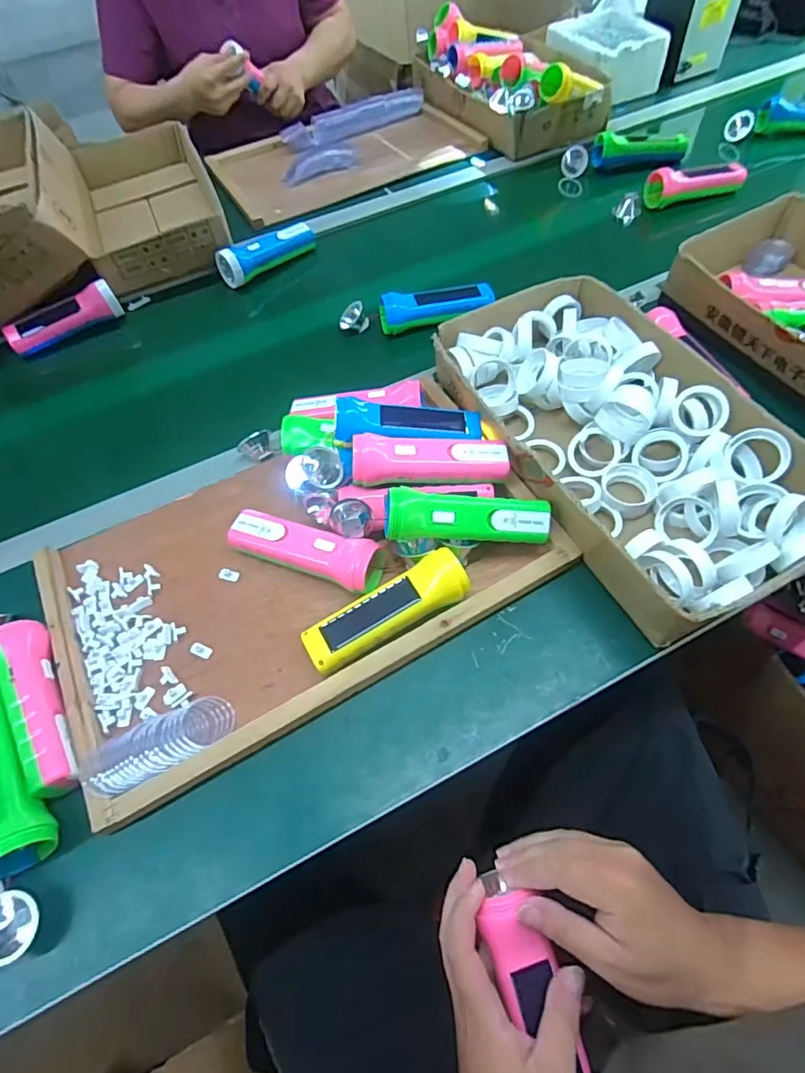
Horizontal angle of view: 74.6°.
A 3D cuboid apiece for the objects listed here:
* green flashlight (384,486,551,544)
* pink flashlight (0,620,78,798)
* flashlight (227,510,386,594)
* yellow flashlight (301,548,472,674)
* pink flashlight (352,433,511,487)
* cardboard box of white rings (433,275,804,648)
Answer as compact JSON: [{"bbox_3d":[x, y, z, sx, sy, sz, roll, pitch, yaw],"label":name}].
[{"bbox_3d":[0.062,-0.018,0.496,0.157,0.038,0.041,3,57,-12],"label":"green flashlight"},{"bbox_3d":[-0.316,0.142,0.454,0.041,0.037,0.163,-32,61,-15],"label":"pink flashlight"},{"bbox_3d":[-0.097,0.014,0.521,0.152,0.041,0.054,15,60,14],"label":"flashlight"},{"bbox_3d":[-0.014,0.069,0.483,0.153,0.053,0.046,-26,59,-11],"label":"yellow flashlight"},{"bbox_3d":[0.027,-0.080,0.519,0.156,0.043,0.042,-6,57,1],"label":"pink flashlight"},{"bbox_3d":[0.215,-0.119,0.563,0.234,0.072,0.438,-24,59,-10],"label":"cardboard box of white rings"}]

